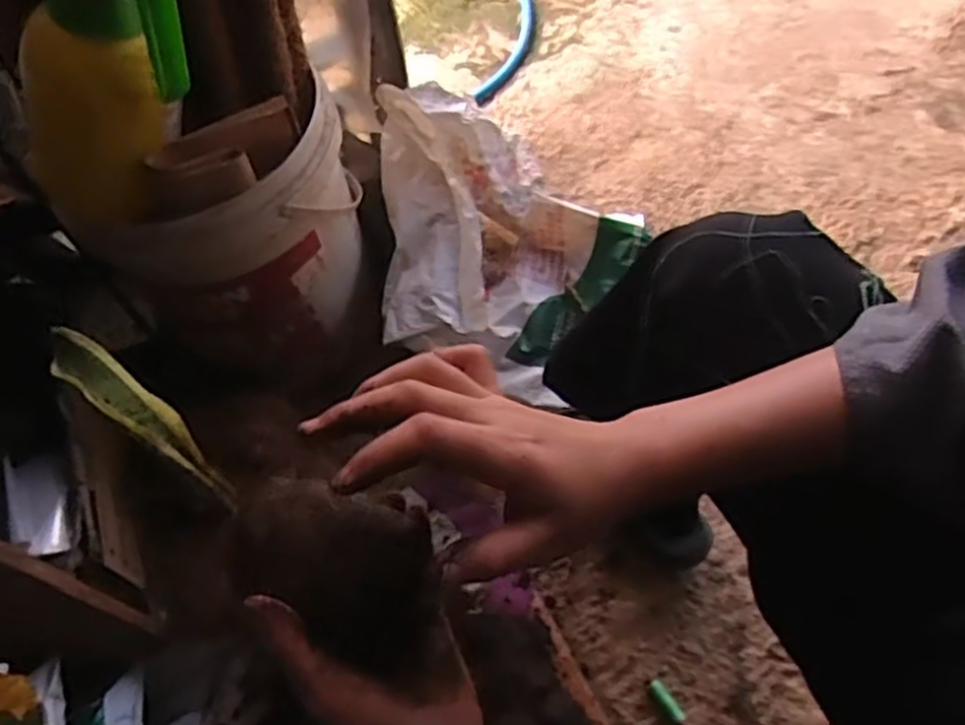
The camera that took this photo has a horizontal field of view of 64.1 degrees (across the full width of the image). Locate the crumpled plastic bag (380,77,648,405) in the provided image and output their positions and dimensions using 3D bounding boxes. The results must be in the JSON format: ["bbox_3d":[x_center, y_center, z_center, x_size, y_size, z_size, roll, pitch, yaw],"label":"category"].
[{"bbox_3d":[-0.003,-0.146,1.016,0.359,0.213,0.350,28,66,18],"label":"crumpled plastic bag"}]

